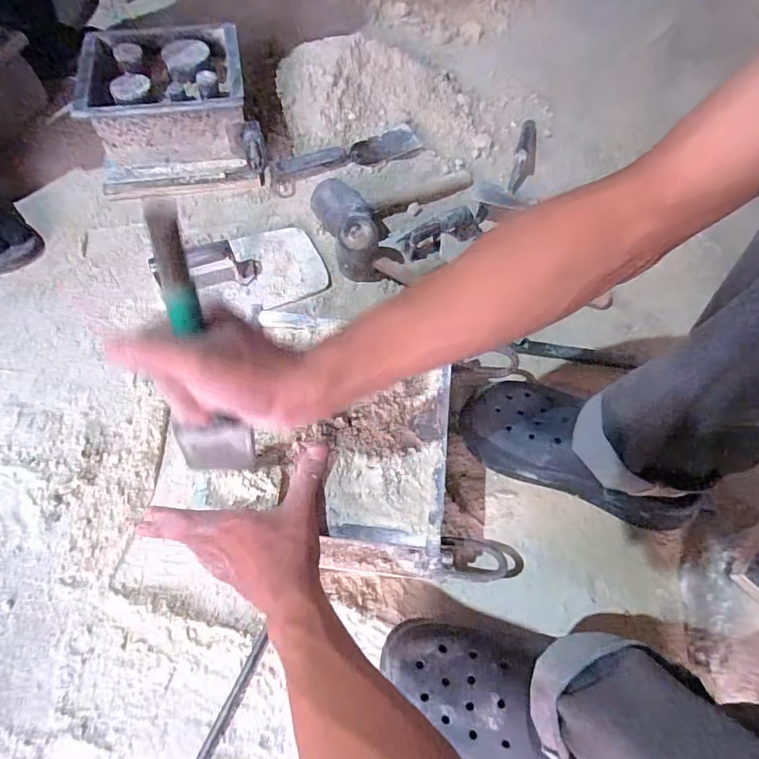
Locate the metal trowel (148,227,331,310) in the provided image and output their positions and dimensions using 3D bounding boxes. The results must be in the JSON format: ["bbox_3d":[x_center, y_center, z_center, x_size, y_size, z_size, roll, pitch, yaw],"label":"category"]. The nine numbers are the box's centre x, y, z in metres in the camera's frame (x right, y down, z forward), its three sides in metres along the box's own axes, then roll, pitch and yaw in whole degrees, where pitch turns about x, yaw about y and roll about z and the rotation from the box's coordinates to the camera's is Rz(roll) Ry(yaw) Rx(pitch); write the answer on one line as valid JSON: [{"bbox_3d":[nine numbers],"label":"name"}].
[{"bbox_3d":[-0.197,-0.171,0.666,0.228,0.070,0.136,-16,66,-9],"label":"metal trowel"}]

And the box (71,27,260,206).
[{"bbox_3d":[-0.334,-0.441,0.768,0.252,0.125,0.256,-11,65,-7],"label":"box"}]

